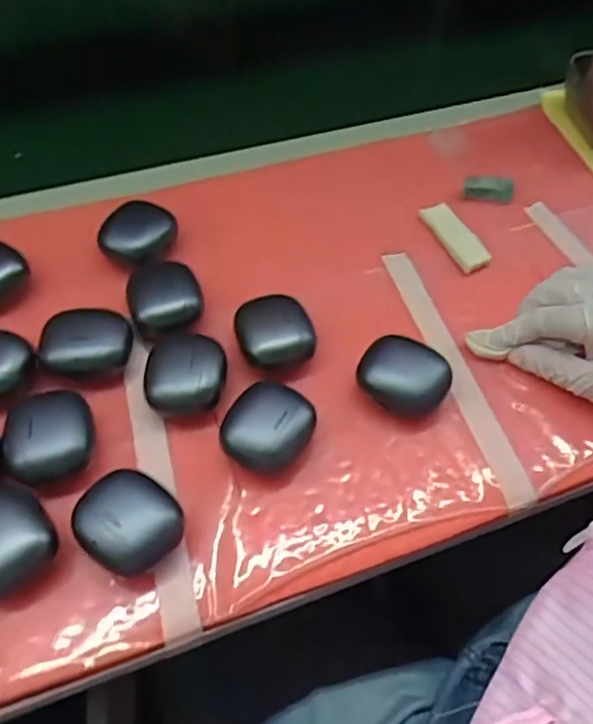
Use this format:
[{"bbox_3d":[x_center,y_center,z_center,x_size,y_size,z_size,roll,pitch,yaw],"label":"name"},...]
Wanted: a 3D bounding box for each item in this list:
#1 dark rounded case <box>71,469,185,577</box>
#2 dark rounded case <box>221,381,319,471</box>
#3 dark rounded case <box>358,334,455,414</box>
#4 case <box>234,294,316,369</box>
[{"bbox_3d":[-0.091,0.087,0.333,0.054,0.027,0.048,29,58,18],"label":"dark rounded case"},{"bbox_3d":[-0.017,0.040,0.368,0.048,0.026,0.050,20,55,13],"label":"dark rounded case"},{"bbox_3d":[0.067,0.010,0.392,0.054,0.028,0.041,32,58,20],"label":"dark rounded case"},{"bbox_3d":[-0.016,-0.019,0.411,0.047,0.021,0.055,-22,57,-17],"label":"case"}]

